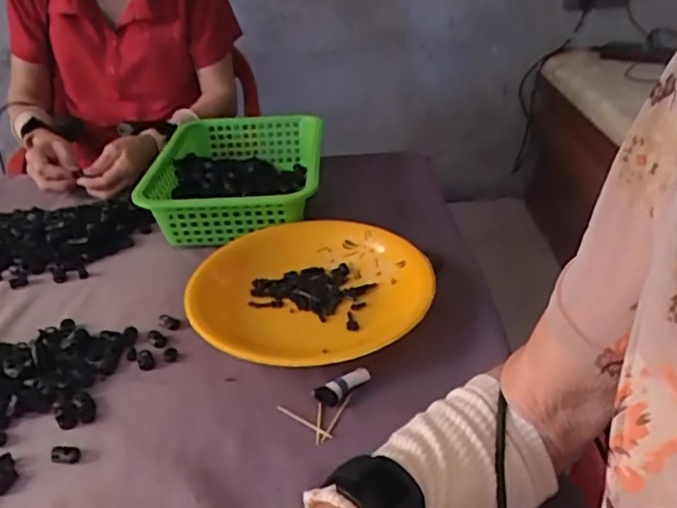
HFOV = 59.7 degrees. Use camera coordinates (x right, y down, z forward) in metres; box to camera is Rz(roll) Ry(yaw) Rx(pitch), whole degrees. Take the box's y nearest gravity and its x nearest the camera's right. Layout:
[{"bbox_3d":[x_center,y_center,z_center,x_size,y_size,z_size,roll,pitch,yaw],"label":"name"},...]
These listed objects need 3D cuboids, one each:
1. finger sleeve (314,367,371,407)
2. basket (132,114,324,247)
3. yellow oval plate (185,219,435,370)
[{"bbox_3d":[0.004,0.113,0.511,0.049,0.016,0.020,-25,38,-32],"label":"finger sleeve"},{"bbox_3d":[-0.134,-0.107,0.828,0.208,0.088,0.323,-1,31,1],"label":"basket"},{"bbox_3d":[-0.029,0.041,0.607,0.239,0.045,0.227,-21,36,-27],"label":"yellow oval plate"}]

